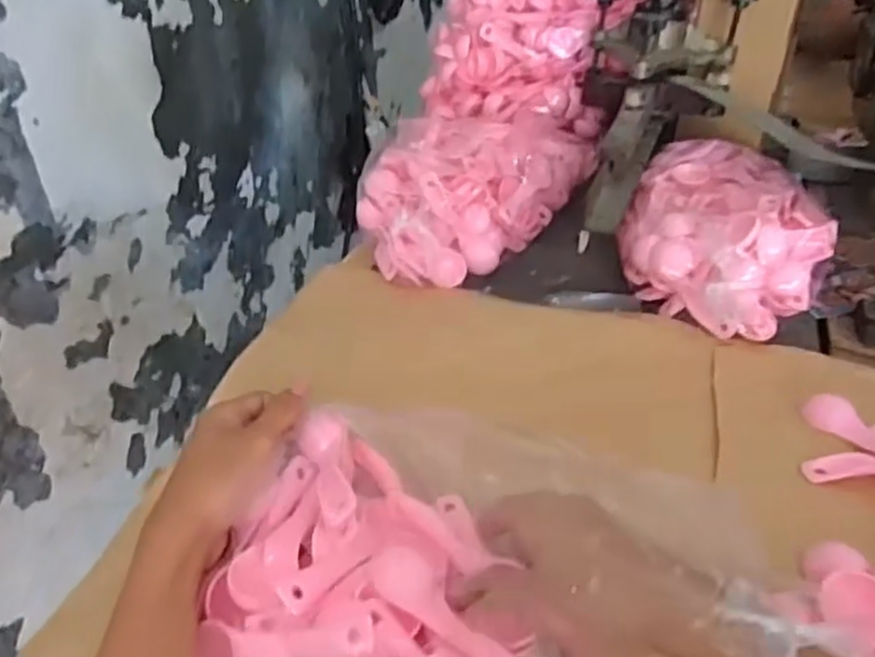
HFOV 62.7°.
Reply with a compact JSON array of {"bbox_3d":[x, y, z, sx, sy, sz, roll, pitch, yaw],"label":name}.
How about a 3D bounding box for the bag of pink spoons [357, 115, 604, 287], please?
[{"bbox_3d":[0.041,-0.147,0.743,0.146,0.101,0.305,21,39,28],"label":"bag of pink spoons"}]

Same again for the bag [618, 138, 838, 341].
[{"bbox_3d":[0.280,-0.100,0.689,0.173,0.089,0.289,16,37,23],"label":"bag"}]

